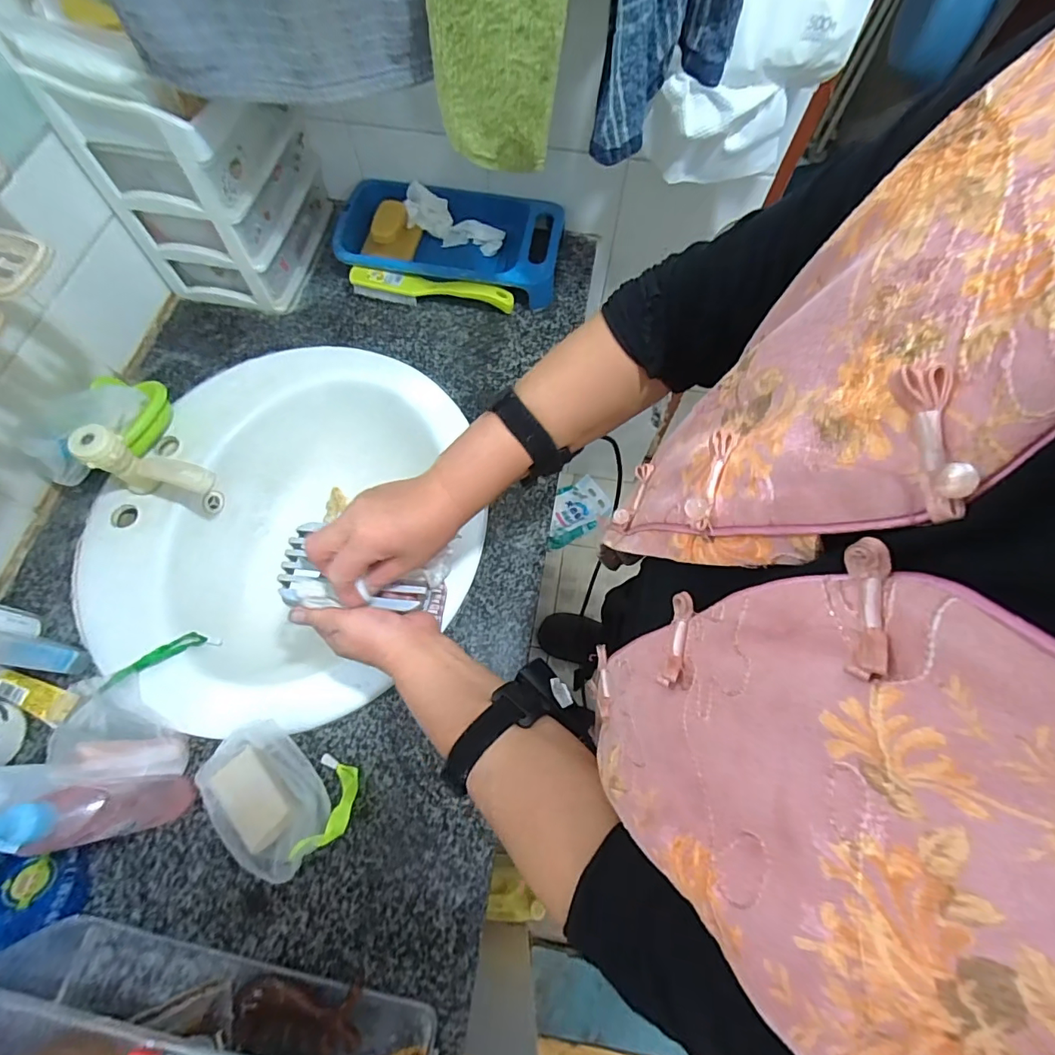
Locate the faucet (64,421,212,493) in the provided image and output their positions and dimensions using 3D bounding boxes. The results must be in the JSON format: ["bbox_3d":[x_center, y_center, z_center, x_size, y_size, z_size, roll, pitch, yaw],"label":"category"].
[{"bbox_3d":[-0.409,-0.056,0.560,0.127,0.113,0.041,15,67,5],"label":"faucet"}]

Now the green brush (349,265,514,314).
[{"bbox_3d":[-0.138,-0.337,0.717,0.231,0.038,0.029,9,66,2],"label":"green brush"}]

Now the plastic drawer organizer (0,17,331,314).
[{"bbox_3d":[-0.400,-0.472,0.624,0.173,0.277,0.219,7,66,2],"label":"plastic drawer organizer"}]

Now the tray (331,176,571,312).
[{"bbox_3d":[-0.116,-0.436,0.748,0.327,0.058,0.183,10,66,3],"label":"tray"}]

